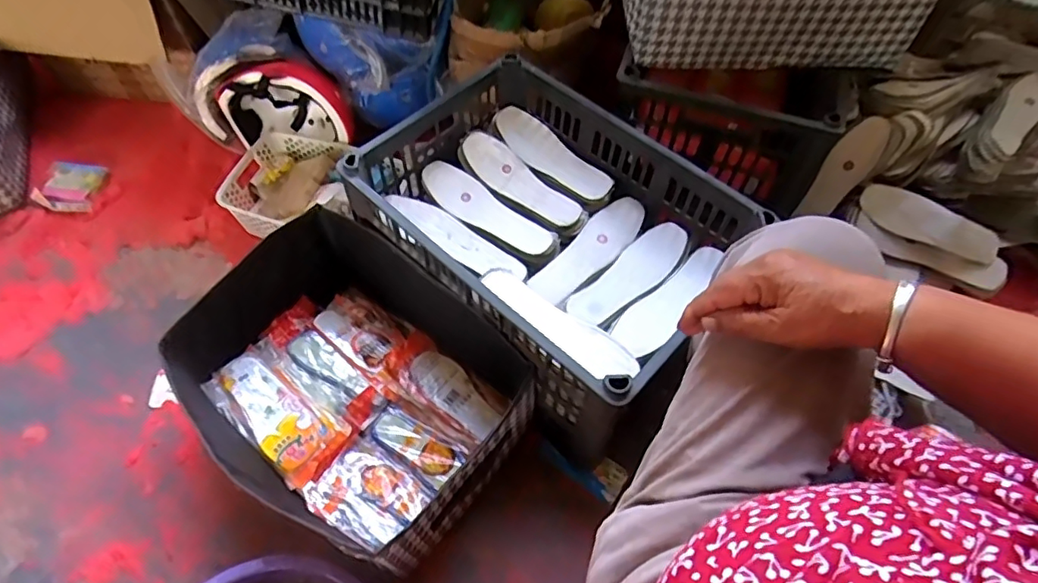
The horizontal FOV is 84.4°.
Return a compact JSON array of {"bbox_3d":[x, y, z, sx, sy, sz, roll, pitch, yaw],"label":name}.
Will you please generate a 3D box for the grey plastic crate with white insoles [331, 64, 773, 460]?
[{"bbox_3d":[0.036,-0.090,0.812,0.493,0.194,0.348,40,65,18],"label":"grey plastic crate with white insoles"}]

